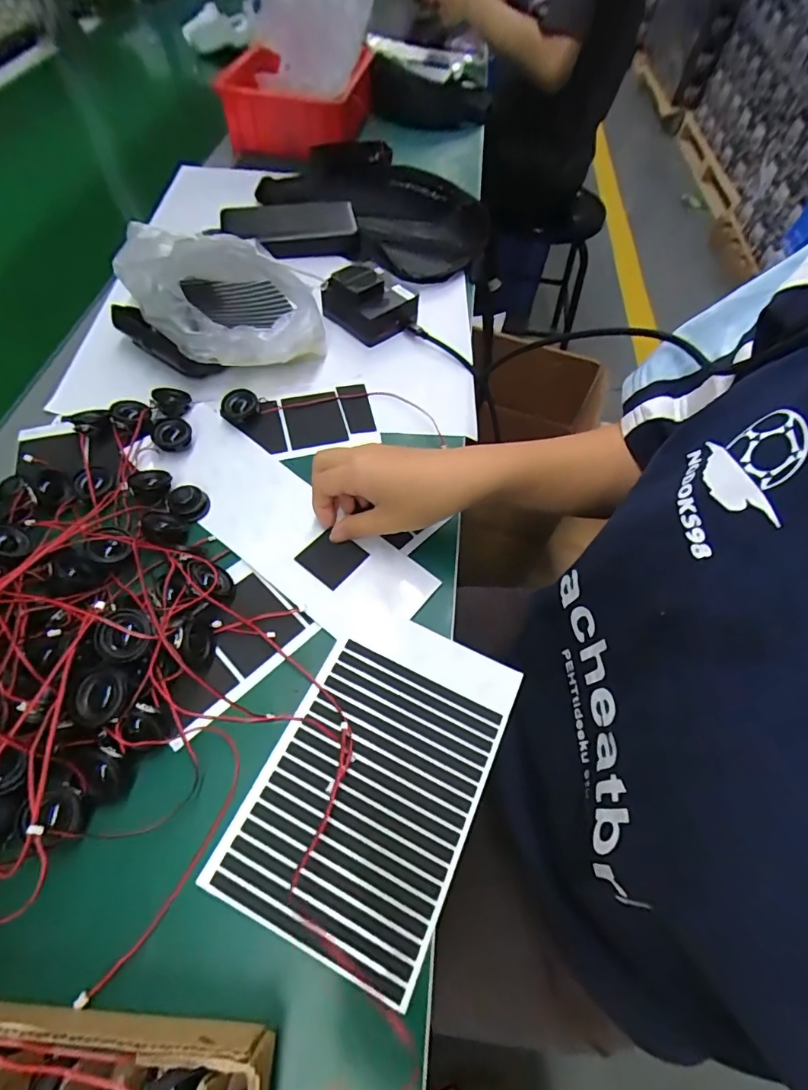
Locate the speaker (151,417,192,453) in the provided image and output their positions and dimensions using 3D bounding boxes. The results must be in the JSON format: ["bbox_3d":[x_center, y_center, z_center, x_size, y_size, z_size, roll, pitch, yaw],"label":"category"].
[{"bbox_3d":[-0.188,-0.088,0.394,0.030,0.017,0.028,2,58,-3],"label":"speaker"}]

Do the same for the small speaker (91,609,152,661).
[{"bbox_3d":[-0.161,0.052,0.277,0.029,0.009,0.029,2,81,-12],"label":"small speaker"}]

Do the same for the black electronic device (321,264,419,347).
[{"bbox_3d":[-0.032,-0.250,0.491,0.081,0.045,0.070,-35,67,-22],"label":"black electronic device"}]

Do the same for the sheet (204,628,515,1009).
[{"bbox_3d":[-0.015,0.132,0.289,0.120,0.006,0.182,24,60,9],"label":"sheet"}]

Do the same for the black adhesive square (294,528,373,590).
[{"bbox_3d":[-0.053,0.008,0.355,0.040,0.004,0.039,35,63,17],"label":"black adhesive square"}]

